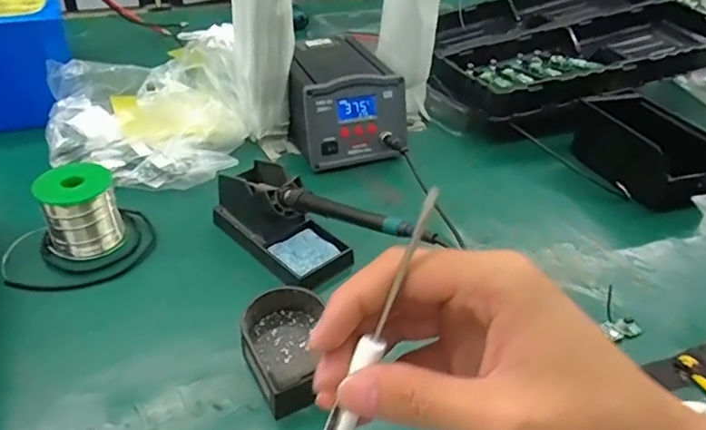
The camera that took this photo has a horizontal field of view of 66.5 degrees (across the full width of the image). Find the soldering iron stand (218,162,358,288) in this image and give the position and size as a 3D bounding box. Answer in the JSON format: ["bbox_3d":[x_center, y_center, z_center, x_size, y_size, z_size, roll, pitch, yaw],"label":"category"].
[{"bbox_3d":[-0.074,-0.001,0.536,0.069,0.067,0.149,-27,47,-36],"label":"soldering iron stand"}]

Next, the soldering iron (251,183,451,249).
[{"bbox_3d":[-0.018,-0.006,0.471,0.017,0.016,0.233,-28,30,-36],"label":"soldering iron"}]

